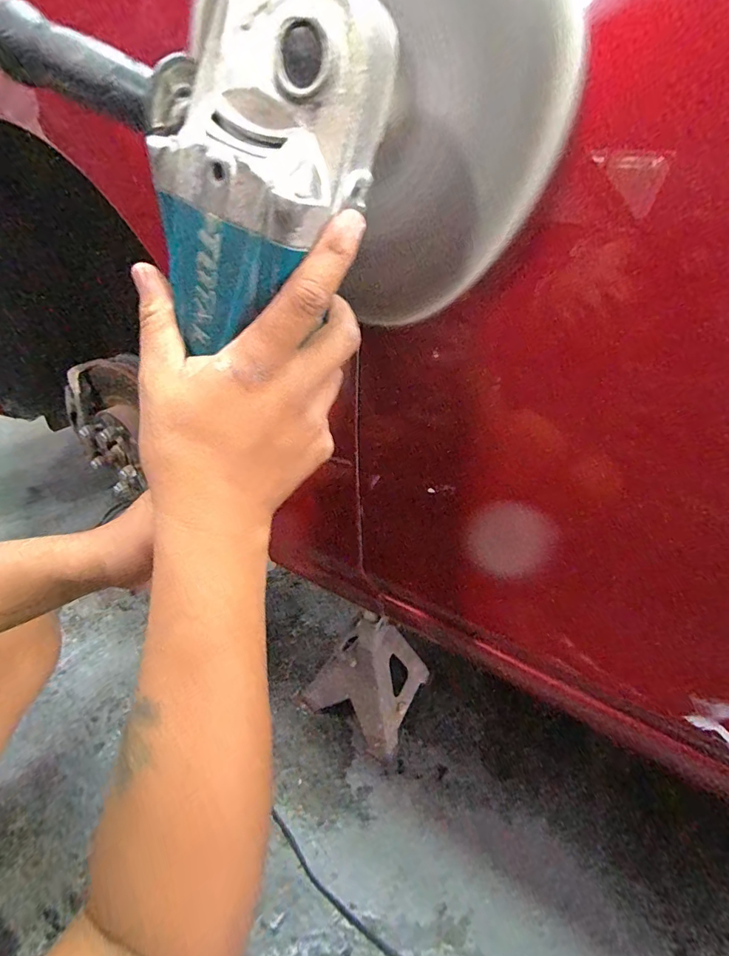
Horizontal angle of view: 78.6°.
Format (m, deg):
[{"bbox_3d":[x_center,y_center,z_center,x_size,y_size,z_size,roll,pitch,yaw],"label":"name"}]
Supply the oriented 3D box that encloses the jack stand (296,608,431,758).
[{"bbox_3d":[0.012,0.303,0.764,0.175,0.209,0.190,21,37,20],"label":"jack stand"}]

